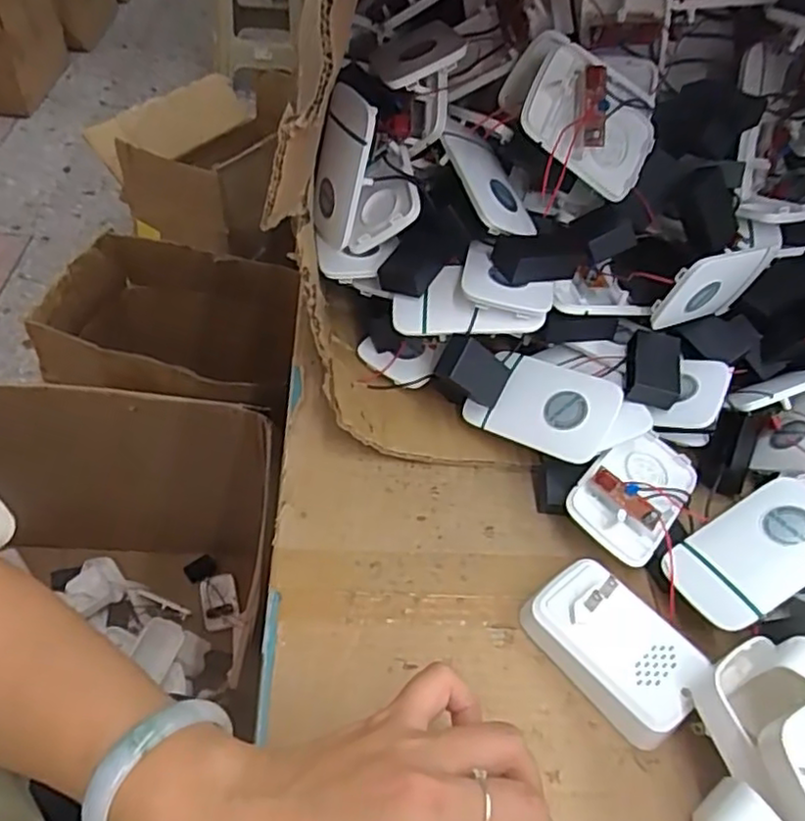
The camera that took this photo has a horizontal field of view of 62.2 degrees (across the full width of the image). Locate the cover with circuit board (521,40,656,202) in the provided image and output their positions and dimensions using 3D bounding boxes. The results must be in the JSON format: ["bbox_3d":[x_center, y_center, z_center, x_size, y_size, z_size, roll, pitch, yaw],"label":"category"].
[{"bbox_3d":[0.121,-0.178,0.412,0.090,0.024,0.068,25,86,-27],"label":"cover with circuit board"}]

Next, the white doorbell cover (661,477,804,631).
[{"bbox_3d":[0.199,0.077,0.371,0.098,0.007,0.058,-35,41,-6],"label":"white doorbell cover"}]

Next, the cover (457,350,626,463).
[{"bbox_3d":[0.089,-0.005,0.426,0.090,0.010,0.059,23,73,33],"label":"cover"}]

